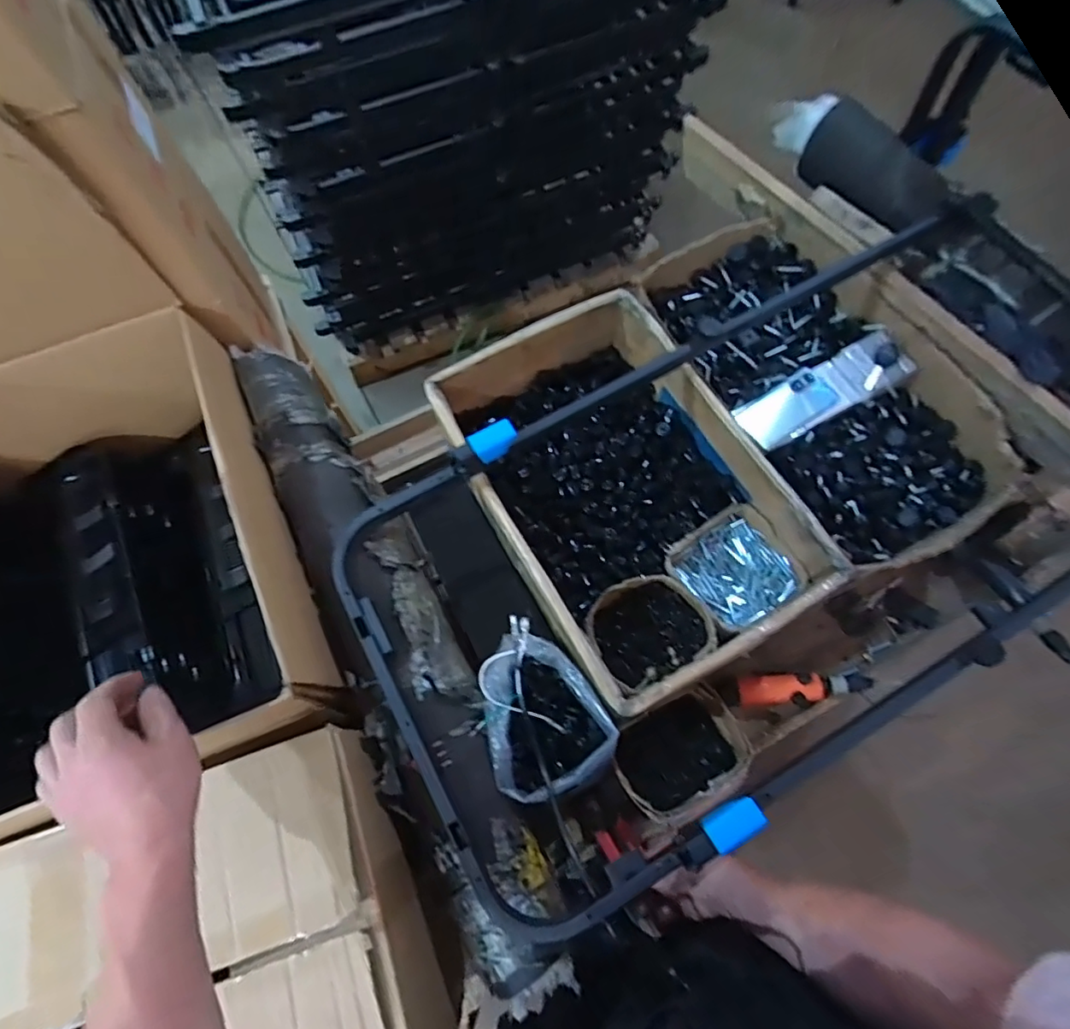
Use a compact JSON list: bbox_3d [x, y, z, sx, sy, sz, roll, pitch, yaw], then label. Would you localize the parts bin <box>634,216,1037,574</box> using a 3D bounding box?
[{"bbox_3d":[0.423,-0.202,0.893,0.341,0.160,0.612,-20,70,-6],"label":"parts bin"}]

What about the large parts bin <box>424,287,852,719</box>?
[{"bbox_3d":[0.114,-0.035,0.795,0.341,0.147,0.515,-29,71,-9],"label":"large parts bin"}]

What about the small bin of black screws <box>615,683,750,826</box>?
[{"bbox_3d":[0.190,0.315,0.743,0.165,0.085,0.118,-26,71,-8],"label":"small bin of black screws"}]

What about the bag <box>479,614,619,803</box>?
[{"bbox_3d":[0.005,0.219,0.643,0.134,0.075,0.177,-19,70,-6],"label":"bag"}]

